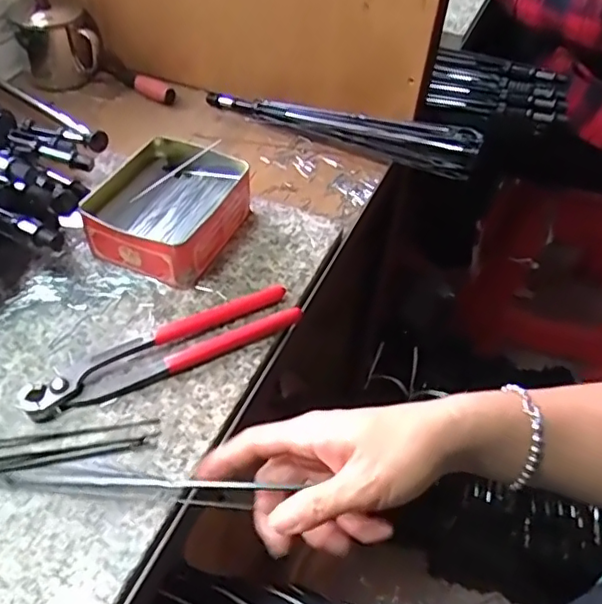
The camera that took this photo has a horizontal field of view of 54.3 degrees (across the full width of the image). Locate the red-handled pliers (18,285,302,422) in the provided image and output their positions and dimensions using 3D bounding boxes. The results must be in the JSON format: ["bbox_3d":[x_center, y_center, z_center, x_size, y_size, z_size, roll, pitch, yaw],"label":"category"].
[{"bbox_3d":[-0.097,0.032,0.419,0.195,0.015,0.042,-21,53,-21],"label":"red-handled pliers"}]

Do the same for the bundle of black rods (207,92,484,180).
[{"bbox_3d":[0.034,-0.195,0.626,0.313,0.051,0.039,26,51,18],"label":"bundle of black rods"}]

